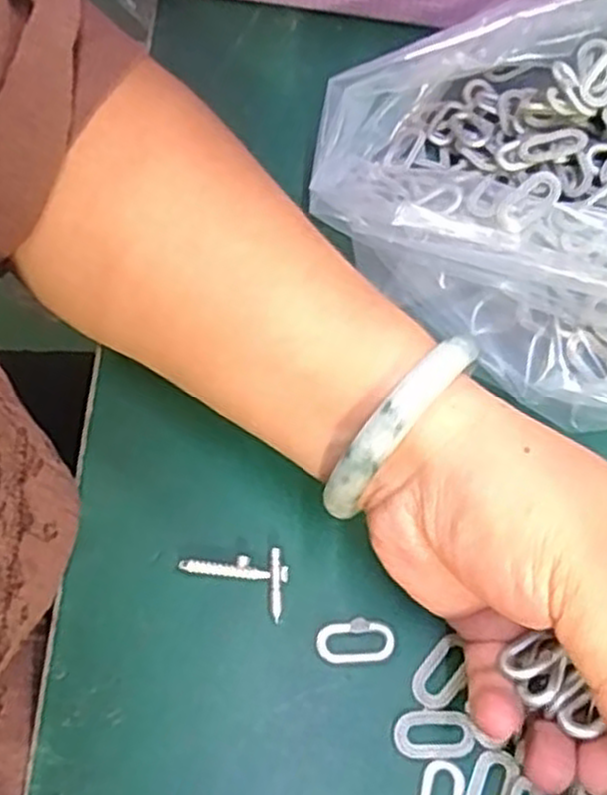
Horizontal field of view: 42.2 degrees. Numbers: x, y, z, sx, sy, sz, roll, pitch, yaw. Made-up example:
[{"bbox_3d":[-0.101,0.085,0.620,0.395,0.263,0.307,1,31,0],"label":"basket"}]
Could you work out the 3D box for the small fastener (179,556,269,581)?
[{"bbox_3d":[-0.028,0.059,0.274,0.031,0.004,0.007,6,66,-1],"label":"small fastener"}]

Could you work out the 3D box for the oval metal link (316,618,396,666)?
[{"bbox_3d":[0.018,0.083,0.267,0.027,0.004,0.014,-4,66,-5],"label":"oval metal link"}]

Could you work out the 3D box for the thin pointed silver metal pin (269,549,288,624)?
[{"bbox_3d":[-0.009,0.065,0.272,0.006,0.004,0.025,0,66,-3],"label":"thin pointed silver metal pin"}]

